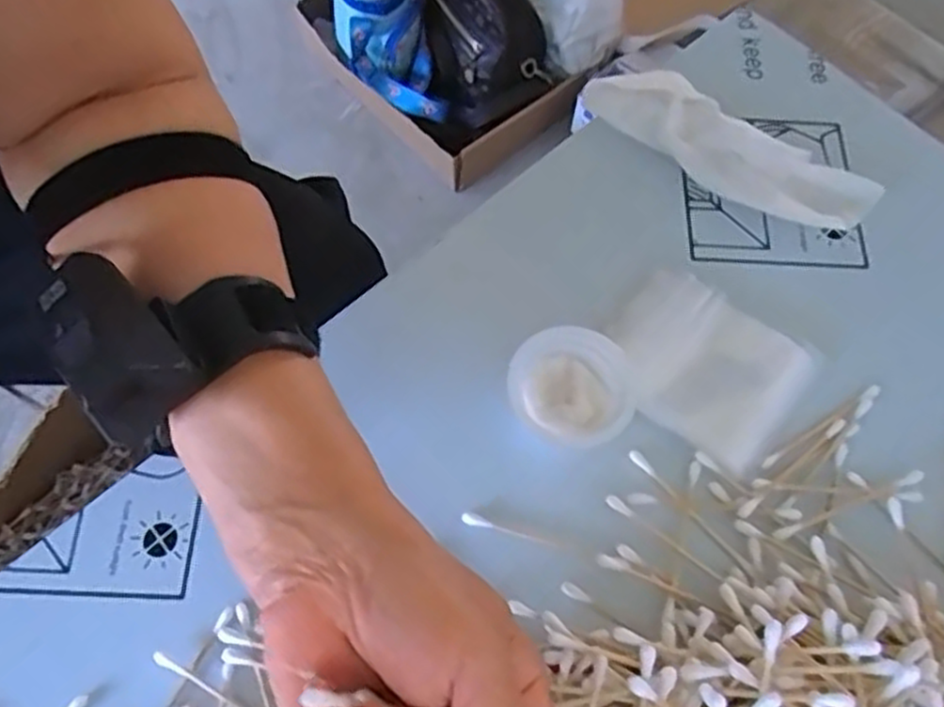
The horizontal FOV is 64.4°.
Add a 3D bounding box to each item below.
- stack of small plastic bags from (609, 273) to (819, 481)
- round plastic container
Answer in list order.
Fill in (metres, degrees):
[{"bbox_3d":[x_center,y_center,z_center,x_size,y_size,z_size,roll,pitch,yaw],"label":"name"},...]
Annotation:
[{"bbox_3d":[0.105,0.005,0.347,0.085,0.008,0.069,39,71,14],"label":"stack of small plastic bags"},{"bbox_3d":[0.045,0.015,0.330,0.052,0.024,0.048,1,67,-2],"label":"round plastic container"}]

